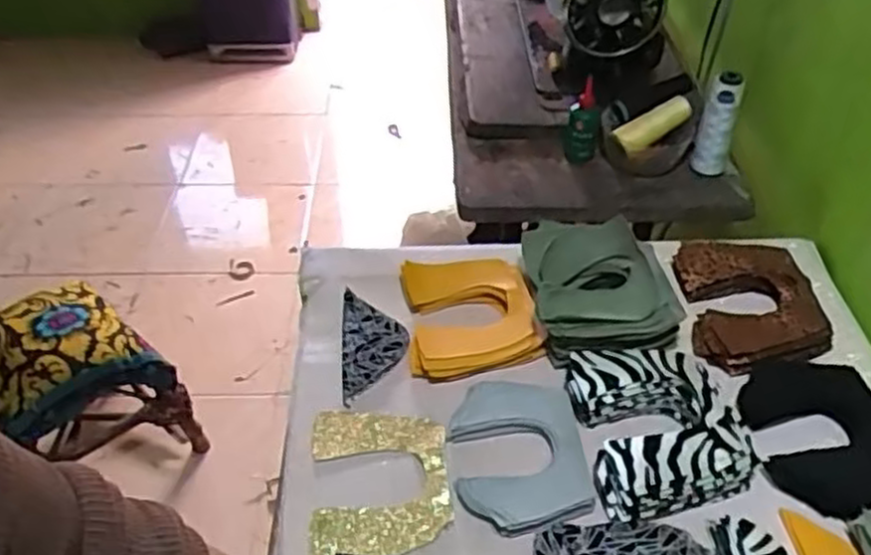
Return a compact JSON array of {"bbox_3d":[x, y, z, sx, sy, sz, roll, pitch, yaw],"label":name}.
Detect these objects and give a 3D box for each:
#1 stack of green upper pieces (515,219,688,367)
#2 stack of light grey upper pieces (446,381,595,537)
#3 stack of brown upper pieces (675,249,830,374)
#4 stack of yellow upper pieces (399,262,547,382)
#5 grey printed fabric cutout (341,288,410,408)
[{"bbox_3d":[0.174,0.010,0.824,0.147,0.060,0.169,-3,42,-4],"label":"stack of green upper pieces"},{"bbox_3d":[0.074,0.158,0.701,0.114,0.017,0.153,-4,42,-6],"label":"stack of light grey upper pieces"},{"bbox_3d":[0.343,0.027,0.836,0.140,0.034,0.169,1,42,1],"label":"stack of brown upper pieces"},{"bbox_3d":[0.037,0.036,0.824,0.134,0.025,0.142,-4,42,-5],"label":"stack of yellow upper pieces"},{"bbox_3d":[-0.065,0.067,0.815,0.067,0.010,0.149,-2,45,-3],"label":"grey printed fabric cutout"}]

